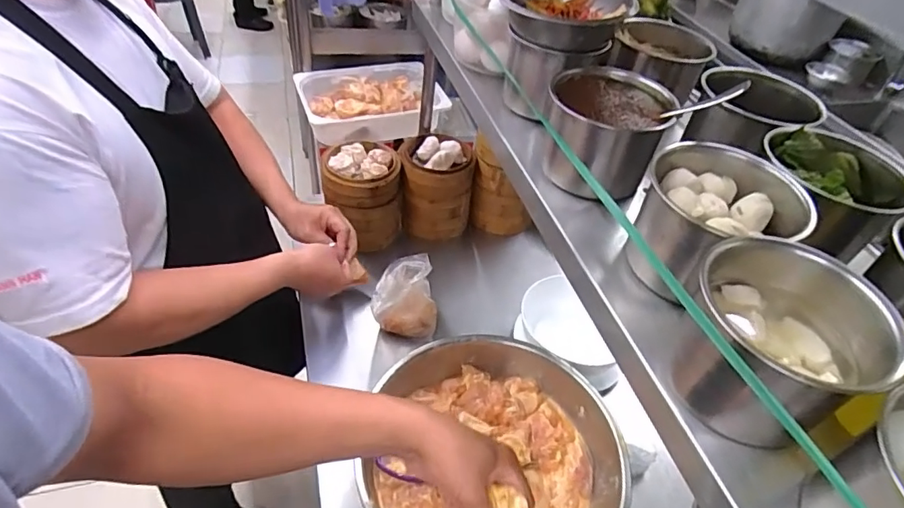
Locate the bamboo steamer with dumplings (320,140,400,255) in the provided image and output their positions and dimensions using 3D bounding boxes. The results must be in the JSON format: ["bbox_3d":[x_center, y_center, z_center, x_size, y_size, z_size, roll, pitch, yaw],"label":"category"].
[{"bbox_3d":[-0.174,-0.117,0.999,0.139,0.156,0.147,-7,46,-14],"label":"bamboo steamer with dumplings"}]

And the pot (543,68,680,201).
[{"bbox_3d":[0.154,-0.123,0.529,0.111,0.093,0.100,20,45,13],"label":"pot"}]

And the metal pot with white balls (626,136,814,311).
[{"bbox_3d":[0.213,-0.020,0.431,0.116,0.101,0.101,25,46,18],"label":"metal pot with white balls"}]

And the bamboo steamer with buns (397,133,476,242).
[{"bbox_3d":[-0.032,-0.137,1.054,0.148,0.173,0.129,7,44,0],"label":"bamboo steamer with buns"}]

